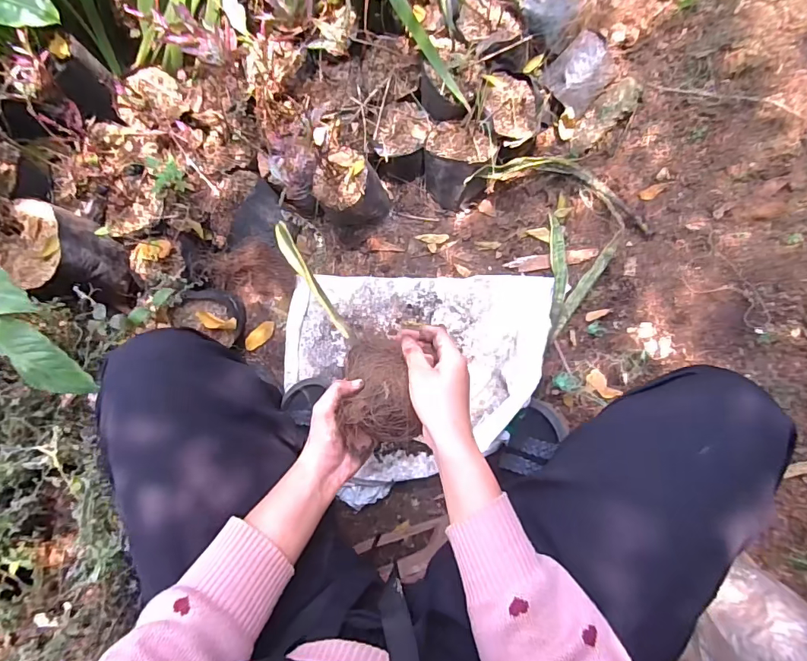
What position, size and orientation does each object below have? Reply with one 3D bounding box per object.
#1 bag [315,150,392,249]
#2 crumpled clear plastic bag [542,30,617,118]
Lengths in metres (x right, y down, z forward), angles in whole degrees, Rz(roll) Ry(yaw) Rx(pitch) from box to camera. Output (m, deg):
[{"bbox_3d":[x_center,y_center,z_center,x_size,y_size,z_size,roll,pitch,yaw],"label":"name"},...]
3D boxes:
[{"bbox_3d":[-0.090,-0.241,0.810,0.123,0.134,0.109,-44,82,-8],"label":"bag"},{"bbox_3d":[0.289,-0.422,0.737,0.094,0.063,0.093,-43,82,-8],"label":"crumpled clear plastic bag"}]

